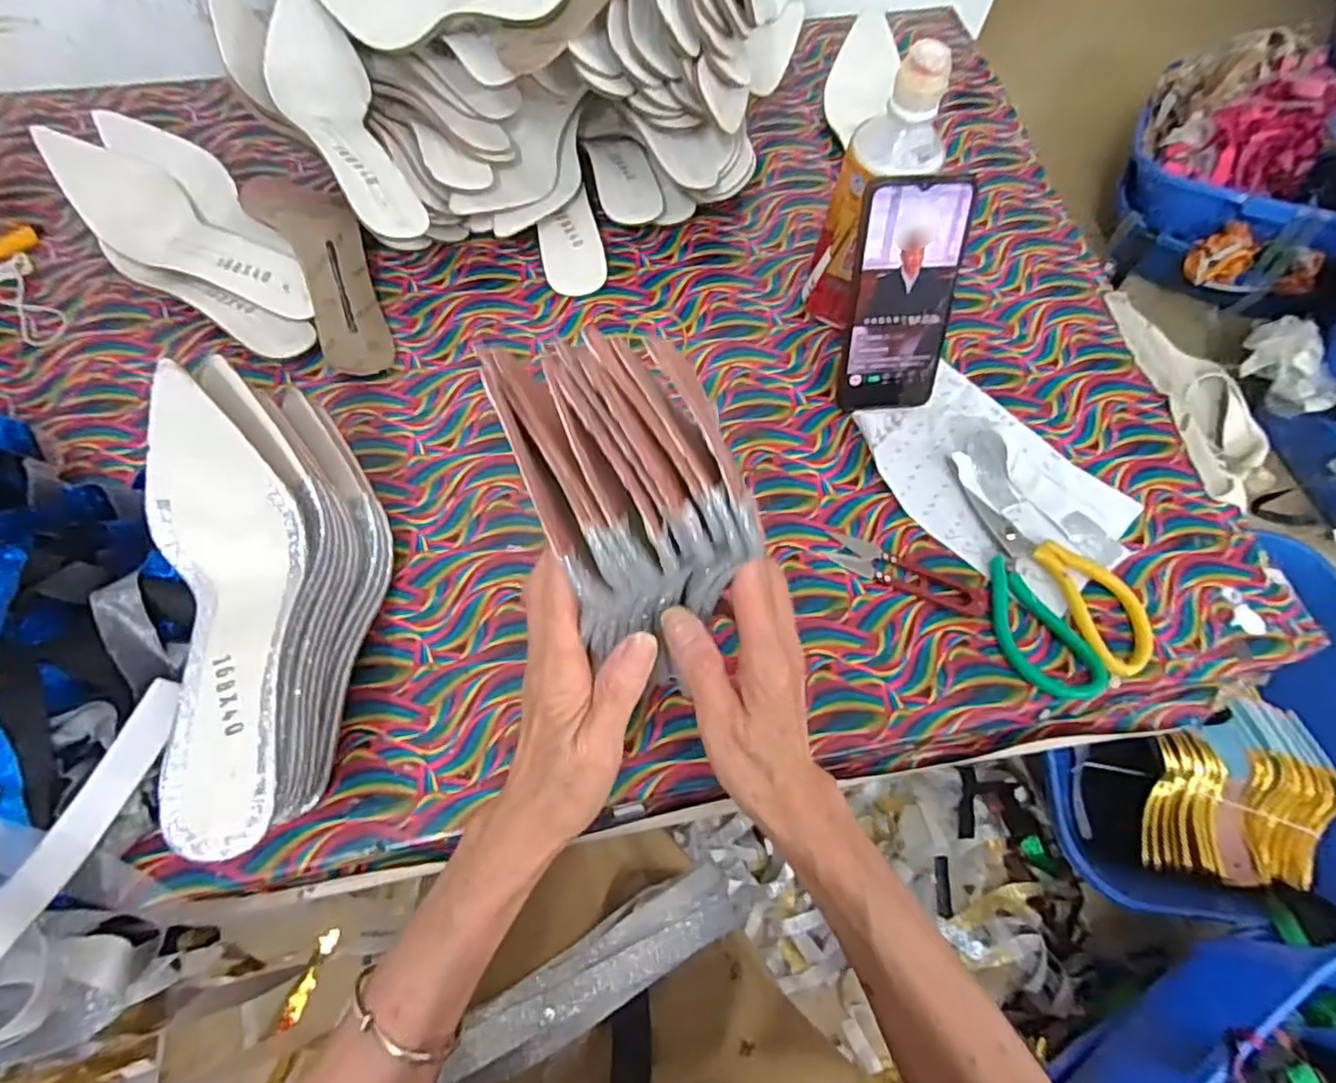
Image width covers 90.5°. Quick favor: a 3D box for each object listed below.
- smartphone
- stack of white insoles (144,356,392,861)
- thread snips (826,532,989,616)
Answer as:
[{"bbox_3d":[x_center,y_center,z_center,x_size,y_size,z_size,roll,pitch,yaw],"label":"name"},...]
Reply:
[{"bbox_3d":[0.168,-0.172,0.476,0.073,0.158,0.012,-6,36,-5],"label":"smartphone"},{"bbox_3d":[-0.232,0.034,0.381,0.096,0.119,0.256,-5,67,-5],"label":"stack of white insoles"},{"bbox_3d":[0.170,0.024,0.469,0.113,0.006,0.025,24,68,7],"label":"thread snips"}]

